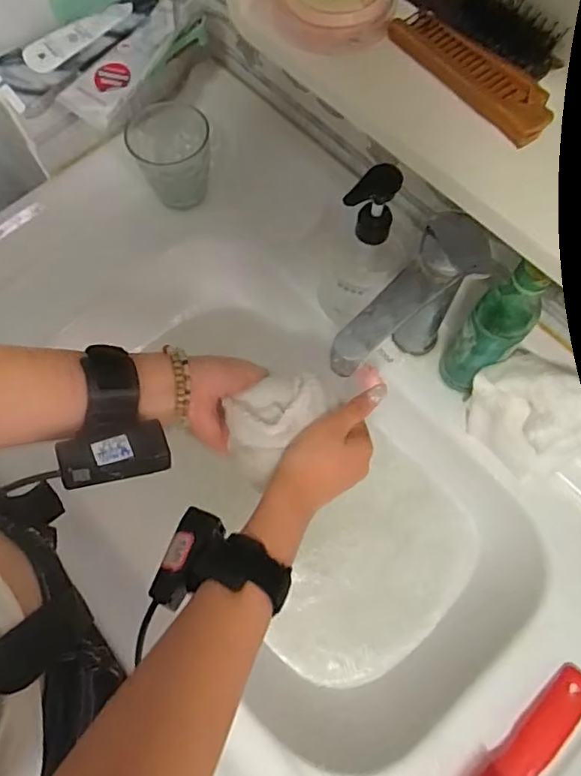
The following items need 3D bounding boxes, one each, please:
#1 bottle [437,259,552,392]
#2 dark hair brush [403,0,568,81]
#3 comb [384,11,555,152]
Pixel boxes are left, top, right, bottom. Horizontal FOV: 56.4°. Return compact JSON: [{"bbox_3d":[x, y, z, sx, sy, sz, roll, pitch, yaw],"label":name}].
[{"bbox_3d":[0.172,-0.047,0.470,0.033,0.183,0.043,-41,75,-13],"label":"bottle"},{"bbox_3d":[0.100,-0.235,0.330,0.139,0.024,0.035,43,76,14],"label":"dark hair brush"},{"bbox_3d":[0.103,-0.183,0.315,0.039,0.015,0.111,-41,75,-13],"label":"comb"}]

